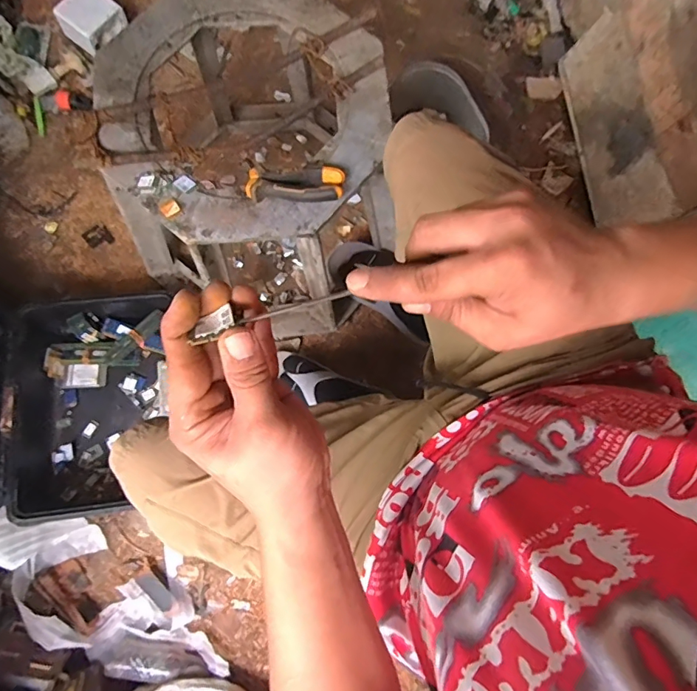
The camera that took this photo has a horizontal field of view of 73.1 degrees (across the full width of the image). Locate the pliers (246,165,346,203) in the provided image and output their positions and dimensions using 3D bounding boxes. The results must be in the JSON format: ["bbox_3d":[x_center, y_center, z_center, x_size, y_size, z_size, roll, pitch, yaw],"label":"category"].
[{"bbox_3d":[-0.067,-0.204,0.594,0.120,0.019,0.044,-4,80,-2],"label":"pliers"}]

